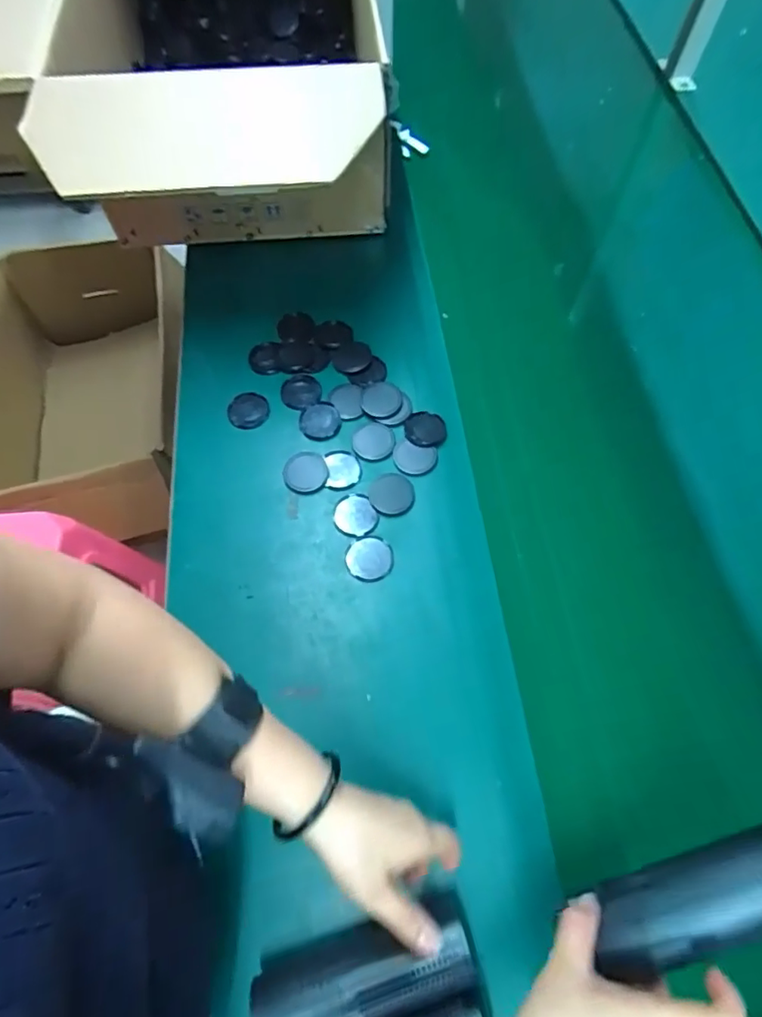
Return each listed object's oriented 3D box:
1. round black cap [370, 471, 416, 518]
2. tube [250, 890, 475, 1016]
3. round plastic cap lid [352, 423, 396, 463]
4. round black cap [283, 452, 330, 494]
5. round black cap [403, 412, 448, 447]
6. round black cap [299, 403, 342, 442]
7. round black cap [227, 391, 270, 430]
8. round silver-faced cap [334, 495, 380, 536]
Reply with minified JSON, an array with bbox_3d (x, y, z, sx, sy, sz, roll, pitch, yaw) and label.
[{"bbox_3d":[0.012,-0.015,0.598,0.050,0.005,0.052,0,65,0],"label":"round black cap"},{"bbox_3d":[-0.013,0.353,0.401,0.160,0.052,0.056,-15,66,-3],"label":"tube"},{"bbox_3d":[-0.009,-0.079,0.632,0.050,0.004,0.053,0,65,0],"label":"round plastic cap lid"},{"bbox_3d":[-0.087,-0.042,0.613,0.050,0.005,0.053,0,65,0],"label":"round black cap"},{"bbox_3d":[0.054,-0.095,0.634,0.049,0.007,0.050,0,65,0],"label":"round black cap"},{"bbox_3d":[-0.073,-0.105,0.642,0.049,0.005,0.049,0,65,0],"label":"round black cap"},{"bbox_3d":[-0.163,-0.120,0.651,0.049,0.008,0.049,0,65,0],"label":"round black cap"},{"bbox_3d":[-0.029,0.009,0.589,0.046,0.004,0.050,0,65,0],"label":"round silver-faced cap"}]

